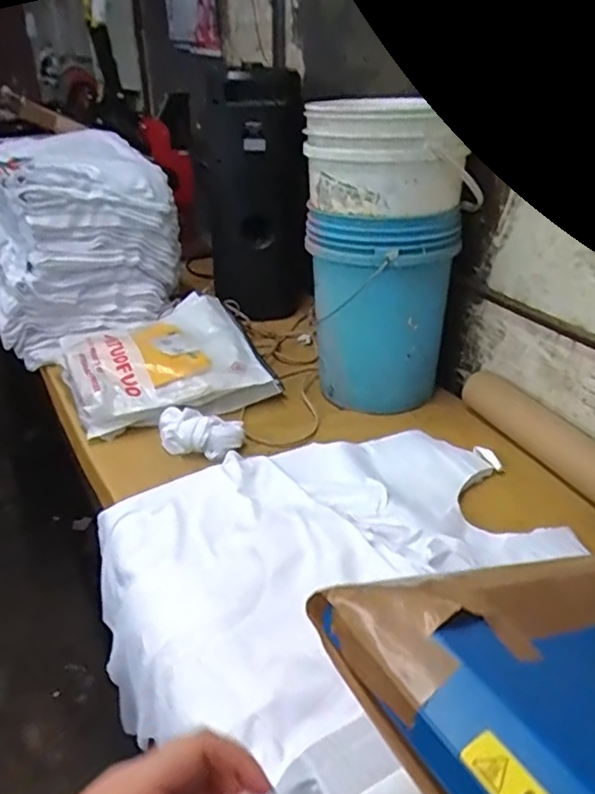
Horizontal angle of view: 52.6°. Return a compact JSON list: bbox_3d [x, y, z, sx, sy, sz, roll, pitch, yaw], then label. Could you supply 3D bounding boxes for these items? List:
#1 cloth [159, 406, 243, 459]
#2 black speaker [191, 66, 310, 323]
[{"bbox_3d":[-0.190,0.068,1.134,0.167,0.069,0.061,6,33,9],"label":"cloth"},{"bbox_3d":[-0.110,-0.539,1.634,0.276,0.594,0.236,2,32,3],"label":"black speaker"}]

